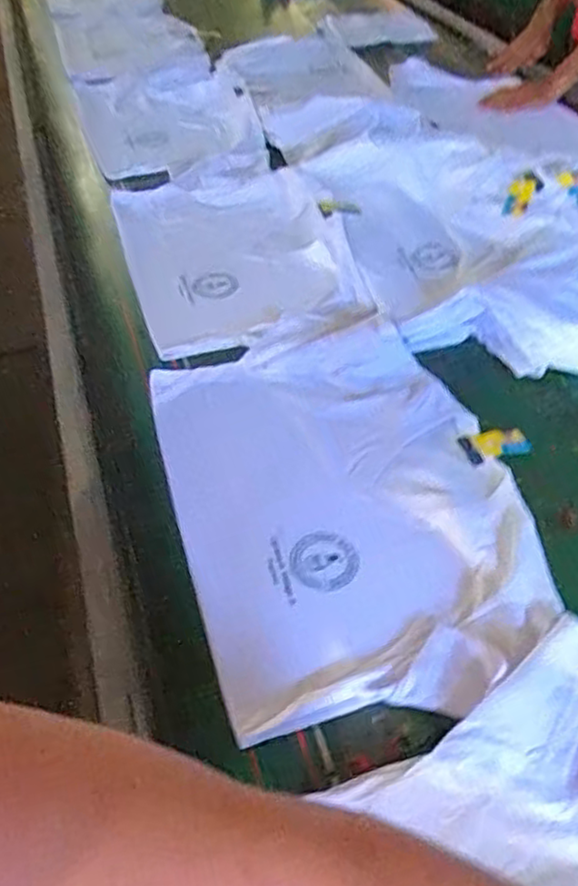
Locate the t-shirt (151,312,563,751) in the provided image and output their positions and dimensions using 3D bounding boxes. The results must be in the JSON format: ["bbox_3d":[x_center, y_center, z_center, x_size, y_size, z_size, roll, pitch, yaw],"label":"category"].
[{"bbox_3d":[0.064,0.052,0.812,0.377,0.021,0.539,-13,48,-11],"label":"t-shirt"}]

